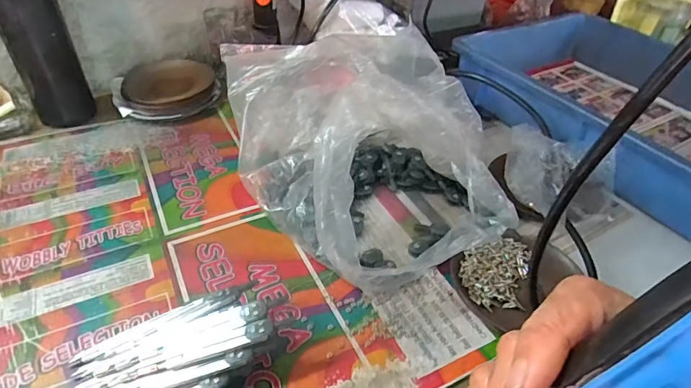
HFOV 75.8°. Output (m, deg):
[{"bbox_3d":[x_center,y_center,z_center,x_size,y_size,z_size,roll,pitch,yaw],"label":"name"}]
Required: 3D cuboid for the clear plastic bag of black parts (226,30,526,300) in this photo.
[{"bbox_3d":[0.023,-0.058,0.458,0.249,0.115,0.323,-14,43,-20],"label":"clear plastic bag of black parts"}]

